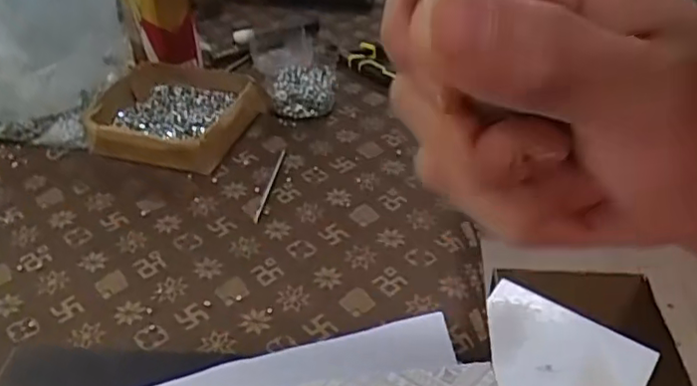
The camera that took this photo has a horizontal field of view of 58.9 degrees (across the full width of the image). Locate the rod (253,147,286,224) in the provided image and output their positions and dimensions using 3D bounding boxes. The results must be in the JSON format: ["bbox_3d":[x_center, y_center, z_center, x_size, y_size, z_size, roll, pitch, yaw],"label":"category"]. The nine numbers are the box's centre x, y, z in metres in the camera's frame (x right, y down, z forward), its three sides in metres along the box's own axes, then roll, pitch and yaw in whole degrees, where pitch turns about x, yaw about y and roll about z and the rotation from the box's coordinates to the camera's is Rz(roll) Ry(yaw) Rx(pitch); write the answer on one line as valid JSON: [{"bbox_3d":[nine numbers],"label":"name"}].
[{"bbox_3d":[-0.069,-0.009,0.548,0.005,0.006,0.097,6,40,10],"label":"rod"}]

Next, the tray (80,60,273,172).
[{"bbox_3d":[-0.168,-0.075,0.606,0.146,0.044,0.139,14,42,19],"label":"tray"}]

